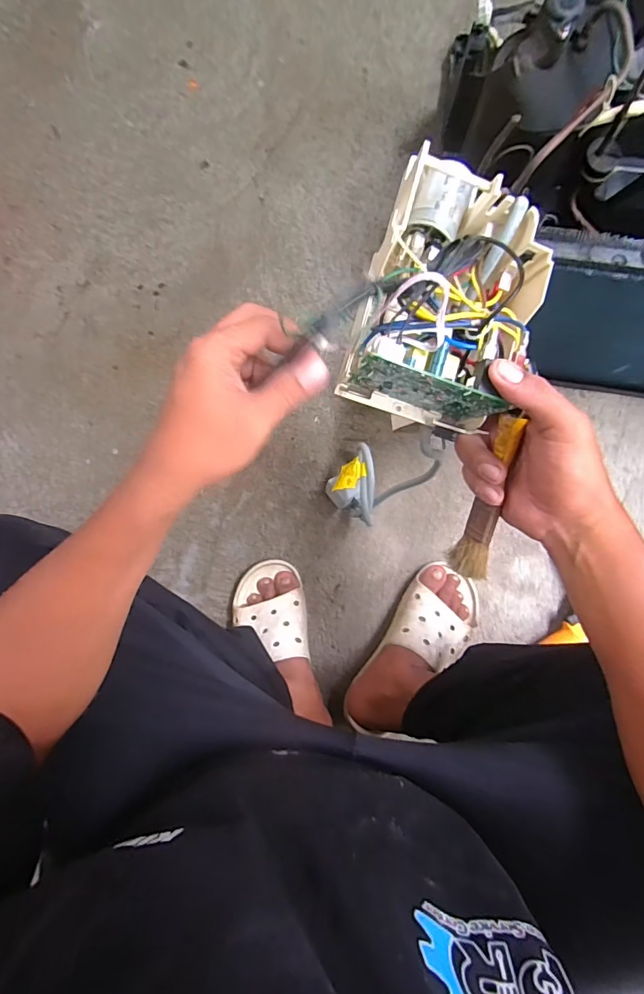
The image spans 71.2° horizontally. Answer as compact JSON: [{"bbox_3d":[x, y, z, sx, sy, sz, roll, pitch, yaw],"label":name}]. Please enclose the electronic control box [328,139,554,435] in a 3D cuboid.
[{"bbox_3d":[0.096,-0.155,0.336,0.121,0.099,0.183,13,86,4],"label":"electronic control box"}]

